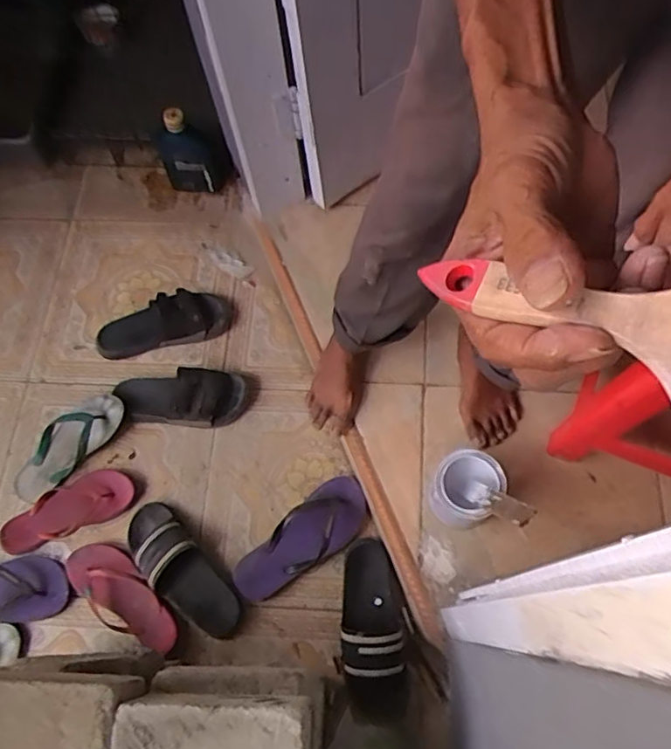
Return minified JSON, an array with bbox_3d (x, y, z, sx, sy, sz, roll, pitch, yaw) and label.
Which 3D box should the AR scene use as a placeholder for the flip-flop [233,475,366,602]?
[{"bbox_3d":[-0.055,0.289,1.051,0.268,0.041,0.106,-42,72,-14],"label":"flip-flop"}]

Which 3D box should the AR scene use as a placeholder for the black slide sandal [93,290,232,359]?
[{"bbox_3d":[-0.356,-0.111,1.224,0.281,0.065,0.104,-14,68,-3],"label":"black slide sandal"}]

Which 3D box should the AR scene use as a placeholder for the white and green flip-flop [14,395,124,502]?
[{"bbox_3d":[-0.513,0.135,1.149,0.255,0.057,0.104,-44,72,-1],"label":"white and green flip-flop"}]

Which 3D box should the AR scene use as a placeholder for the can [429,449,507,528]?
[{"bbox_3d":[0.207,0.184,0.968,0.100,0.122,0.109,-1,67,2],"label":"can"}]

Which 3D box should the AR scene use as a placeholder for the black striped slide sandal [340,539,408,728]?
[{"bbox_3d":[0.060,0.415,0.977,0.099,0.059,0.273,-2,67,2],"label":"black striped slide sandal"}]

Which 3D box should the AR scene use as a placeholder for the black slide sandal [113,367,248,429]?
[{"bbox_3d":[-0.304,0.037,1.165,0.260,0.059,0.116,7,68,5],"label":"black slide sandal"}]

